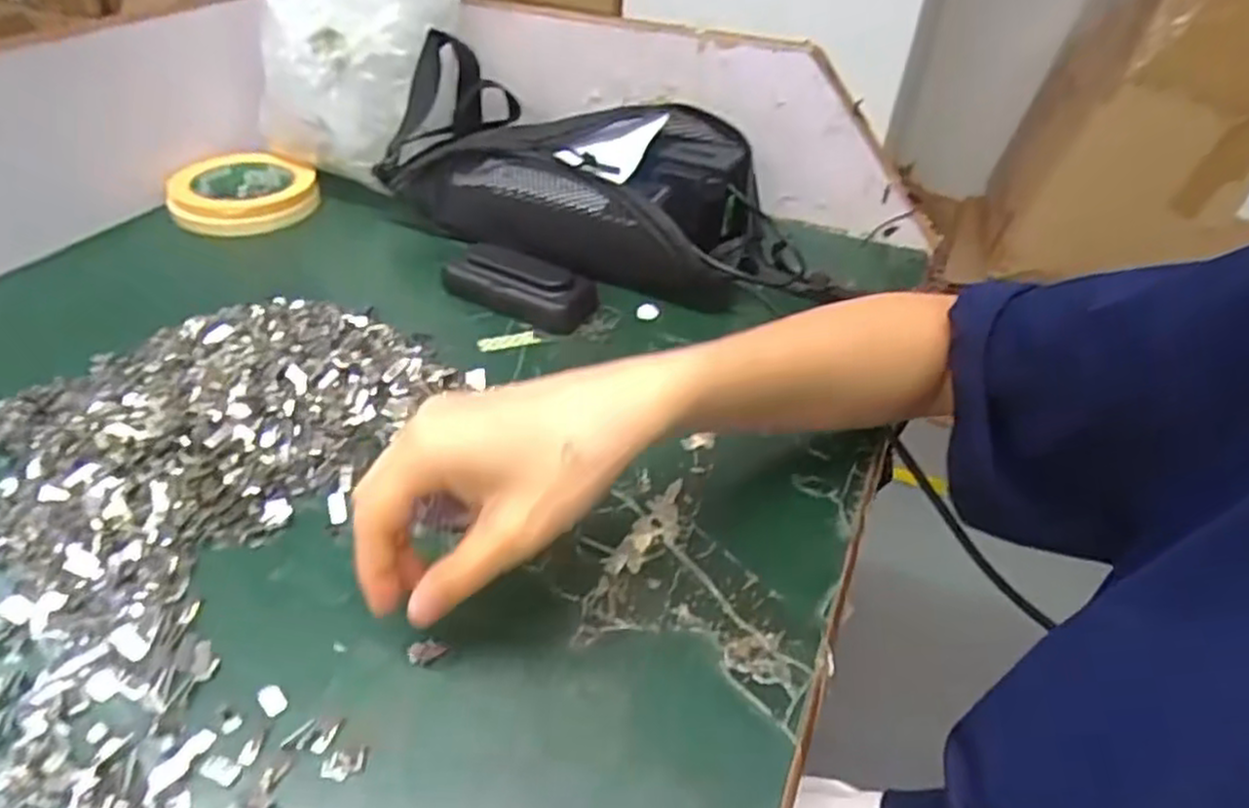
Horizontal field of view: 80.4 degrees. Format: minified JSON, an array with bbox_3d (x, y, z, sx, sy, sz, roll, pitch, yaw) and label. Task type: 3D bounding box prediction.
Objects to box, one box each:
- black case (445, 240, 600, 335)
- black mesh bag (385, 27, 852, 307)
[{"bbox_3d":[-0.071,-0.082,0.503,0.099,0.031,0.045,20,43,18],"label":"black case"},{"bbox_3d":[-0.028,-0.164,0.549,0.333,0.092,0.130,22,43,20],"label":"black mesh bag"}]

